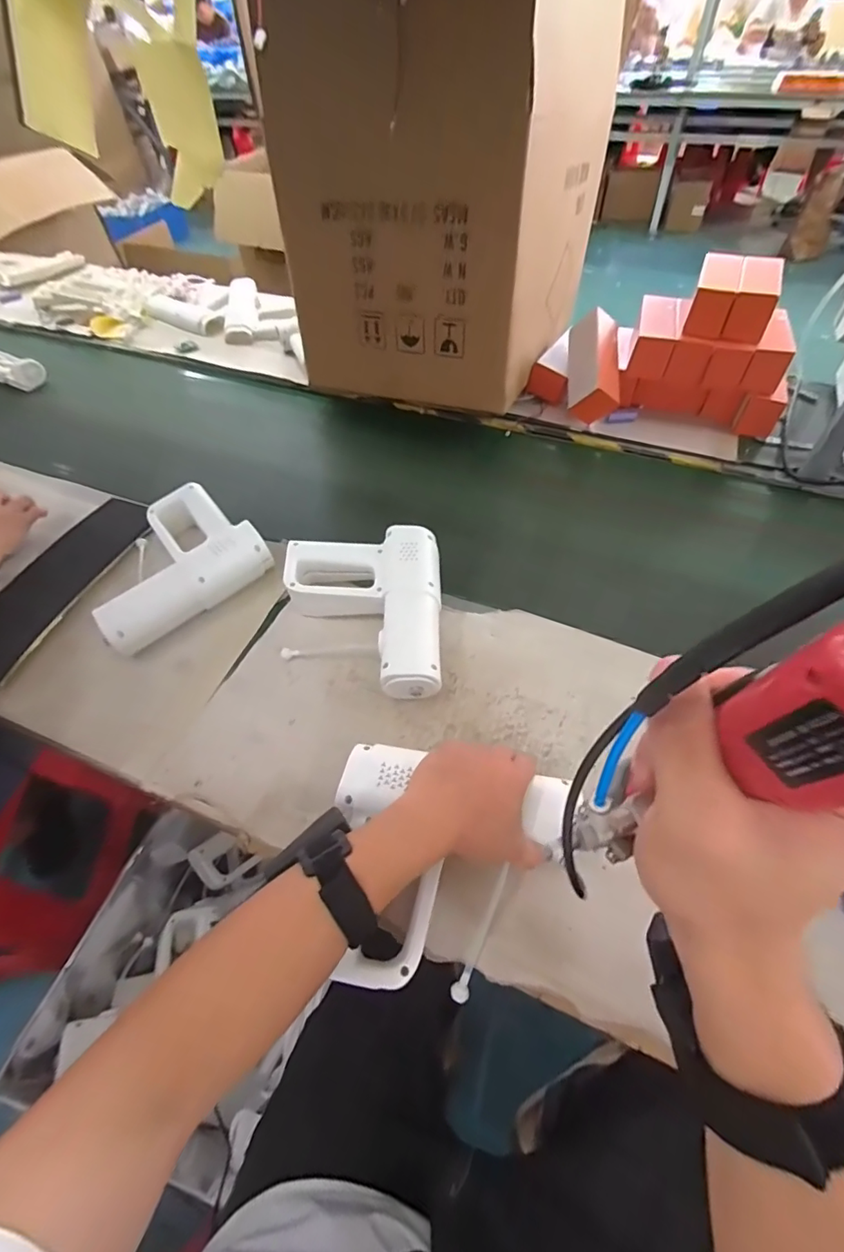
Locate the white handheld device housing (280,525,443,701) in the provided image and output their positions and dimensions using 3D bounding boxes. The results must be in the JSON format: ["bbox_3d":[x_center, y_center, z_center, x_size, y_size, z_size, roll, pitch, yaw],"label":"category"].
[{"bbox_3d":[-0.070,-0.015,0.589,0.183,0.071,0.207,-1,54,2],"label":"white handheld device housing"}]

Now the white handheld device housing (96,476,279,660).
[{"bbox_3d":[-0.332,-0.081,0.650,0.211,0.064,0.182,-39,61,-23],"label":"white handheld device housing"}]

